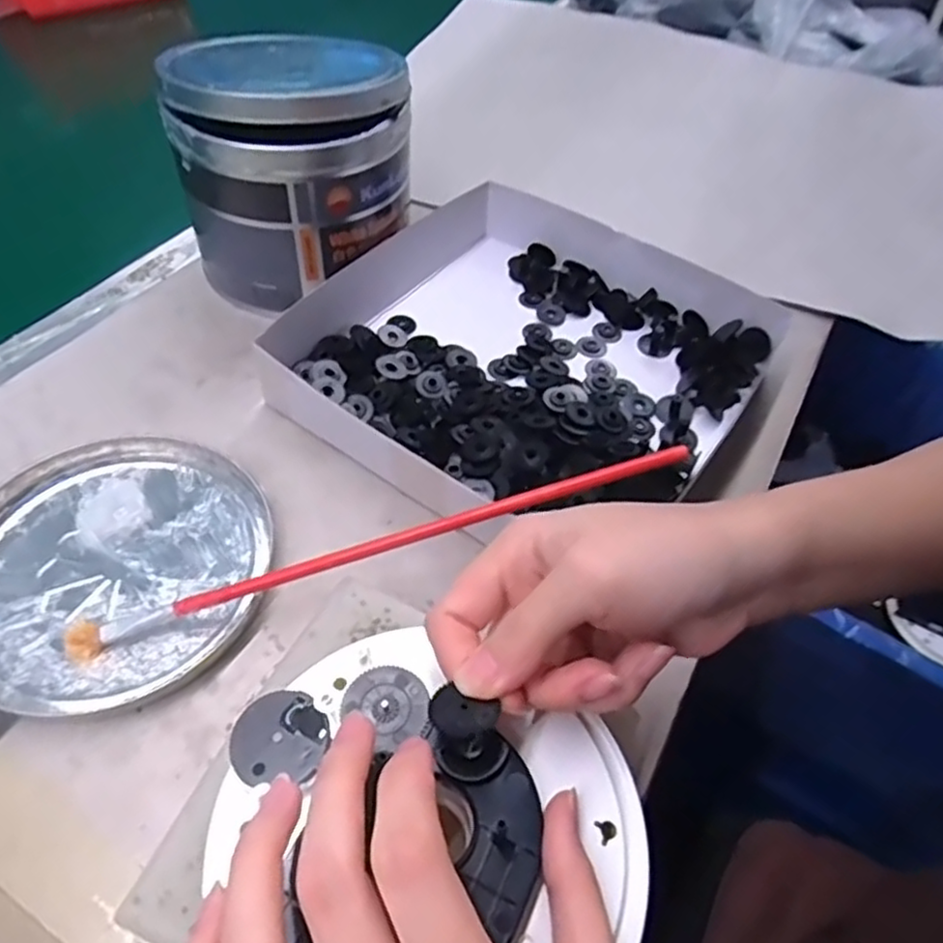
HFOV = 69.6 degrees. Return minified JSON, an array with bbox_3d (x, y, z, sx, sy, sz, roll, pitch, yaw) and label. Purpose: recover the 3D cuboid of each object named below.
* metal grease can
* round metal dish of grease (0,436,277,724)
[{"bbox_3d":[-0.096,-0.170,0.385,0.120,0.122,0.113,-3,52,-7],"label":"metal grease can"},{"bbox_3d":[-0.152,0.037,0.288,0.125,0.012,0.128,2,52,-3],"label":"round metal dish of grease"}]

